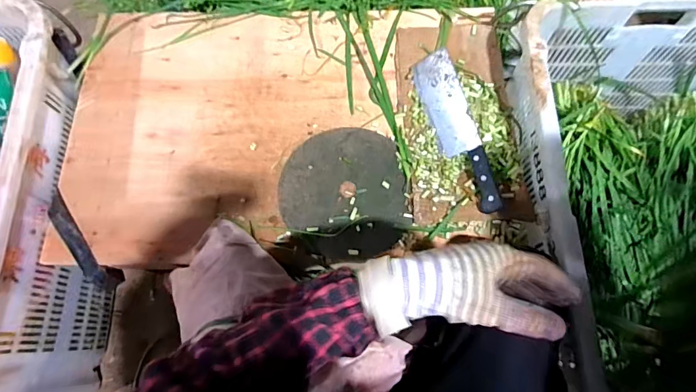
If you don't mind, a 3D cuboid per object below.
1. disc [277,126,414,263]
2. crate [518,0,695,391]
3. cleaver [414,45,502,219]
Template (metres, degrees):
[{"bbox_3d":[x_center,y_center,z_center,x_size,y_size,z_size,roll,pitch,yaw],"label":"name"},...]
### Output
[{"bbox_3d":[-0.008,-0.008,0.622,0.191,0.006,0.212,-9,72,-3],"label":"disc"},{"bbox_3d":[0.495,0.043,0.627,0.453,0.273,0.677,-1,71,0],"label":"crate"},{"bbox_3d":[0.172,-0.103,0.630,0.065,0.020,0.272,-28,71,29],"label":"cleaver"}]

